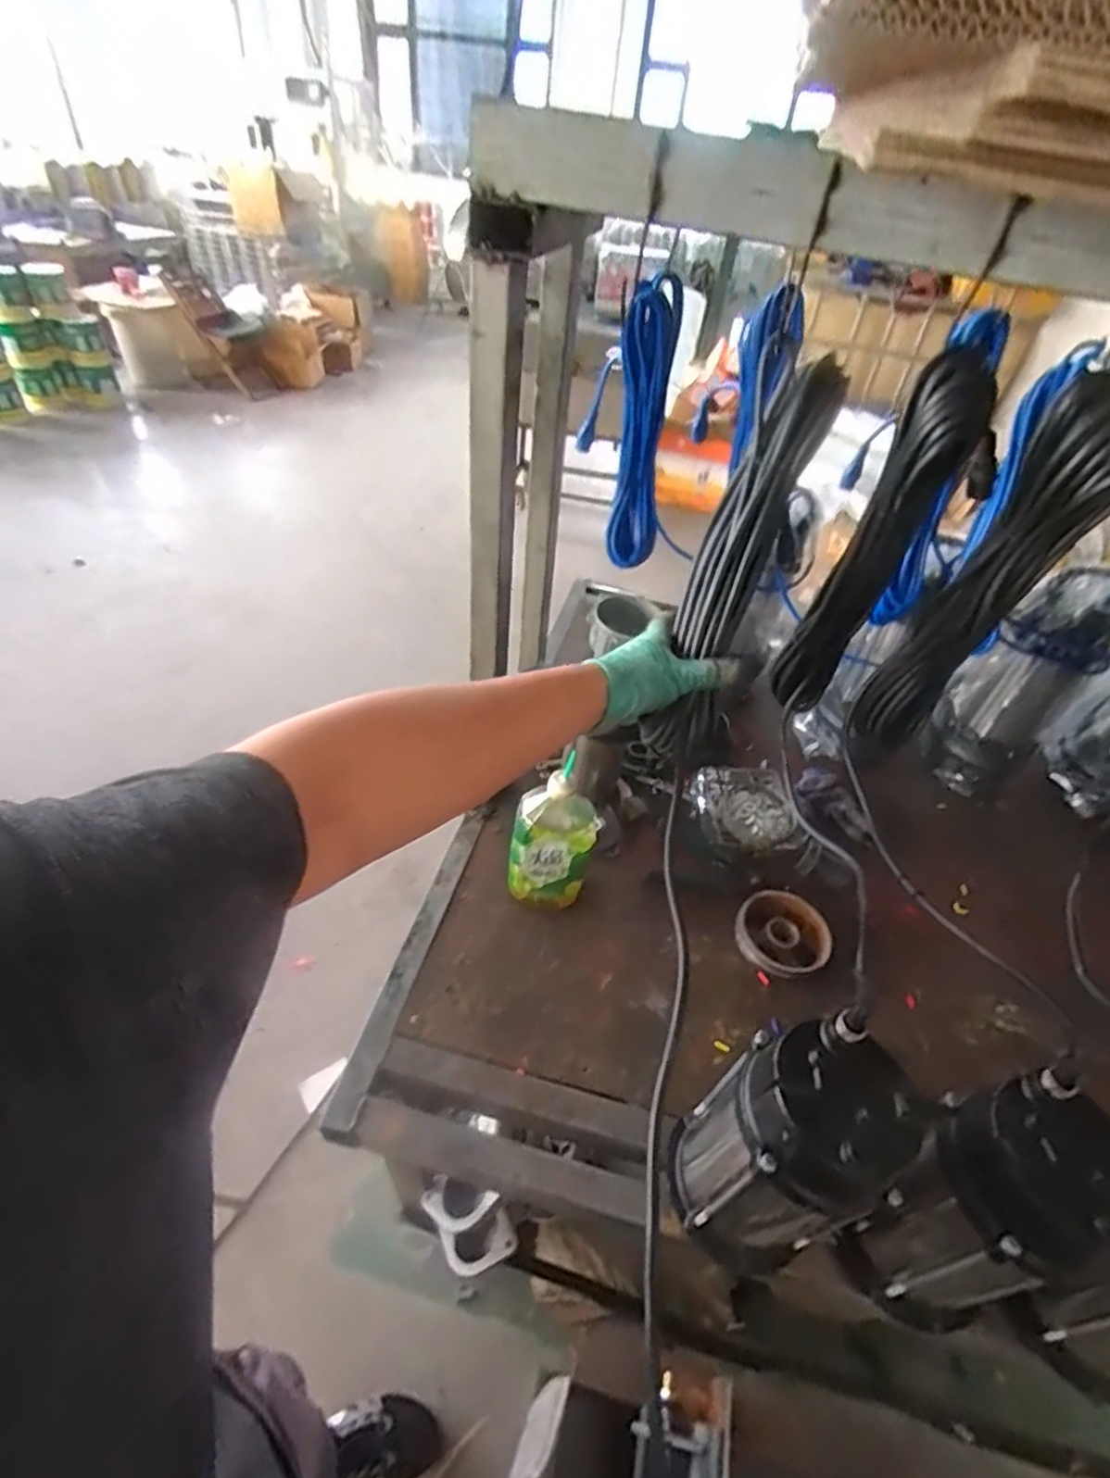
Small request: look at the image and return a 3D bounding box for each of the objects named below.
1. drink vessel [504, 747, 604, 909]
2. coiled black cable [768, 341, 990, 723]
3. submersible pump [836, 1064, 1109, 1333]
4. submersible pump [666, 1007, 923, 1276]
[{"bbox_3d":[-0.003,0.131,0.810,0.101,0.213,0.059,9,44,2],"label":"drink vessel"},{"bbox_3d":[0.279,-0.153,0.592,0.076,0.338,0.074,24,47,17],"label":"coiled black cable"},{"bbox_3d":[0.348,0.395,0.539,0.148,0.253,0.130,-4,45,-11],"label":"submersible pump"},{"bbox_3d":[0.194,0.354,0.557,0.125,0.268,0.126,6,44,-1],"label":"submersible pump"}]

